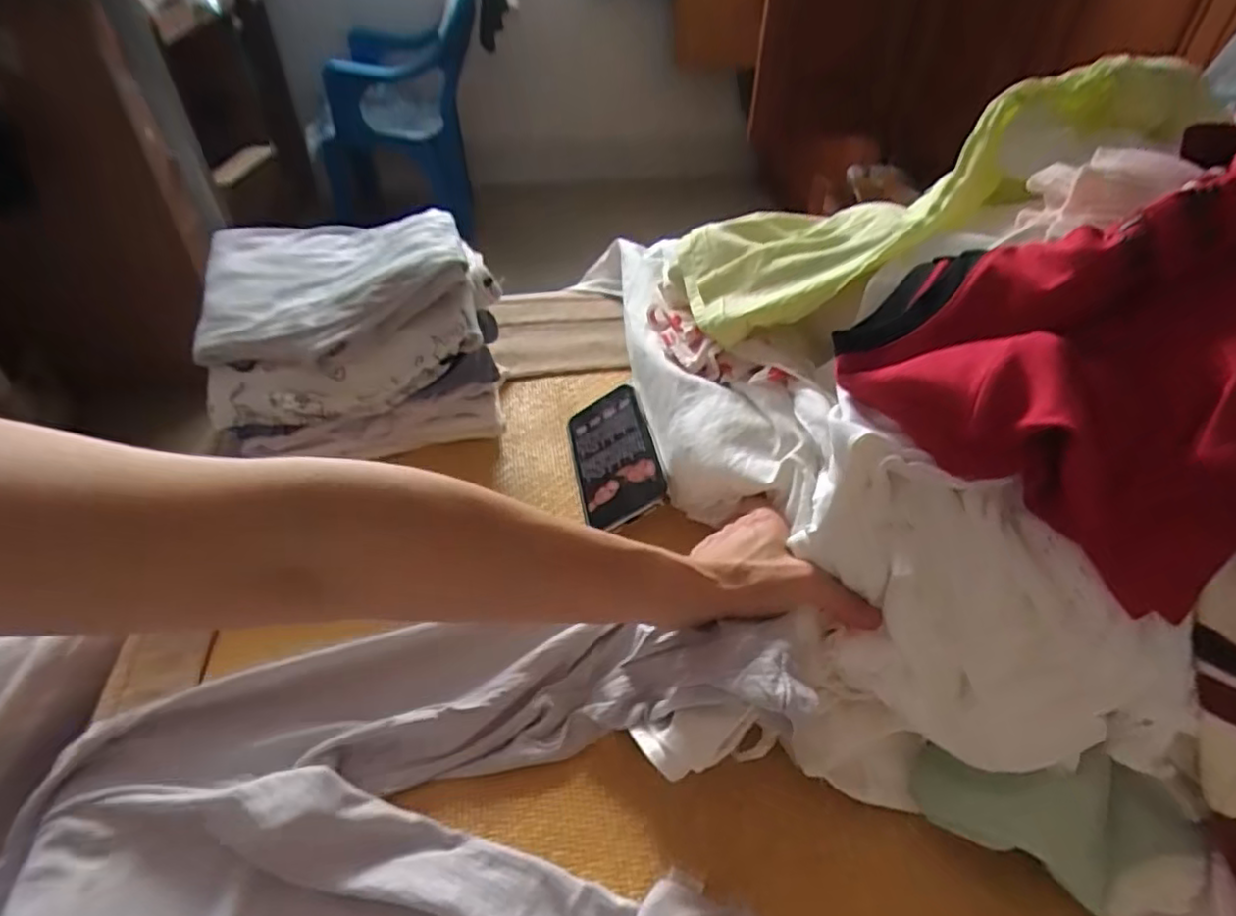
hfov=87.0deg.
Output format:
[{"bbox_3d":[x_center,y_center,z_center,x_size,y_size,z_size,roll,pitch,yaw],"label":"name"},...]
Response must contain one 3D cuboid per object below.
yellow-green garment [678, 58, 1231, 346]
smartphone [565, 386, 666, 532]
[{"bbox_3d":[0.229,-0.209,0.509,0.374,0.055,0.176,-22,41,13],"label":"yellow-green garment"},{"bbox_3d":[-0.005,-0.003,0.548,0.073,0.006,0.143,-30,42,14],"label":"smartphone"}]

